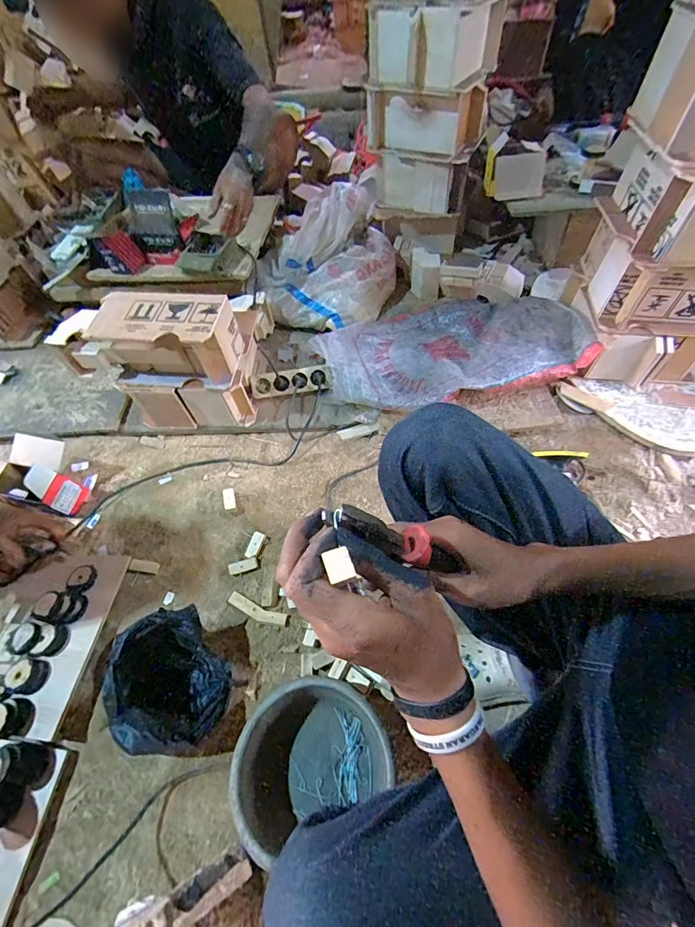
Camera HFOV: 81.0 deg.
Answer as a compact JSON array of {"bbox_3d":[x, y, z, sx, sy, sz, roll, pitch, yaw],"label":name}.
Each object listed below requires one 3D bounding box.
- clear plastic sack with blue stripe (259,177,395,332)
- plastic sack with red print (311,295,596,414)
[{"bbox_3d":[-0.054,-0.574,1.116,0.362,0.183,0.433,-2,54,4],"label":"clear plastic sack with blue stripe"},{"bbox_3d":[0.220,-0.289,0.956,0.561,0.084,0.386,-13,54,-4],"label":"plastic sack with red print"}]

